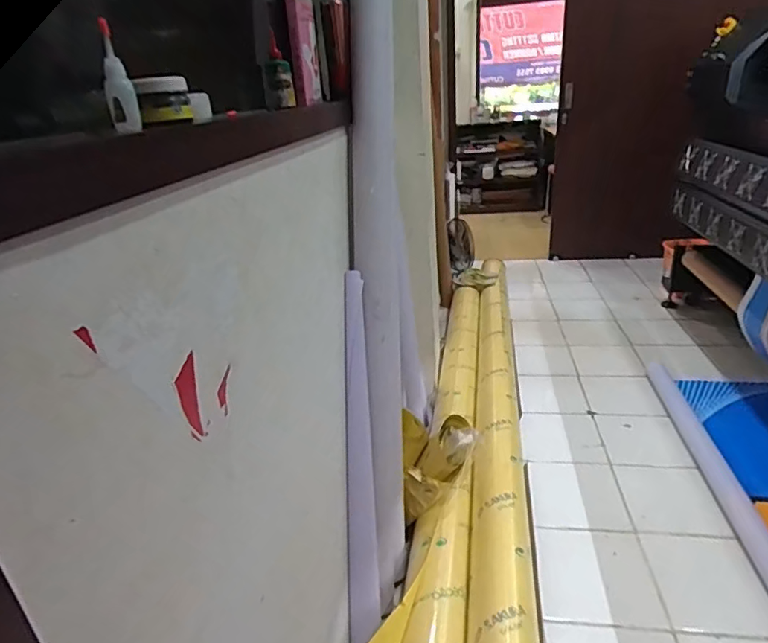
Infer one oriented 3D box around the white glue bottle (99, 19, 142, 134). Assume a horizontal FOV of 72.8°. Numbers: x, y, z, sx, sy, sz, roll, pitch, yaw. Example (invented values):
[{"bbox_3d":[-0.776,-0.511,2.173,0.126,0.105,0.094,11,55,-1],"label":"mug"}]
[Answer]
[{"bbox_3d":[-0.255,-0.230,0.495,0.026,0.094,0.030,-15,26,-21],"label":"white glue bottle"}]

